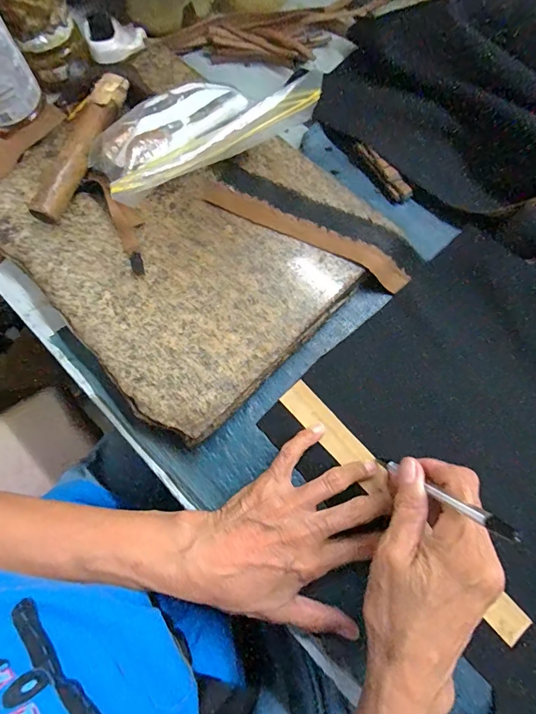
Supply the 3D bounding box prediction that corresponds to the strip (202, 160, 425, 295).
[{"bbox_3d":[0.041,-0.118,0.371,0.197,0.027,0.046,25,77,7],"label":"strip"}]

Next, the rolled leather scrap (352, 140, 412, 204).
[{"bbox_3d":[0.110,-0.179,0.400,0.019,0.014,0.072,-41,78,-9],"label":"rolled leather scrap"}]

